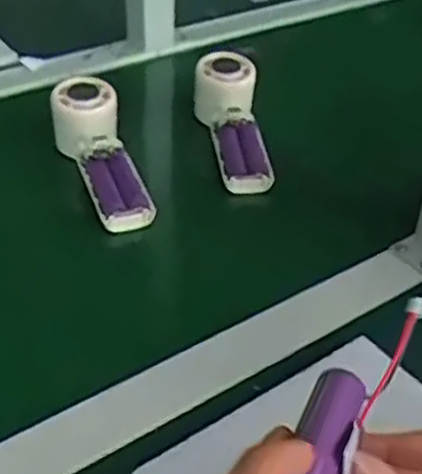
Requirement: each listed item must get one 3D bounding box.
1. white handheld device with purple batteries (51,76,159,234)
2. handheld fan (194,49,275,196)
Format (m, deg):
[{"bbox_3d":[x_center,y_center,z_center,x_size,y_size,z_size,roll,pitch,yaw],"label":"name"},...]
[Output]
[{"bbox_3d":[-0.091,-0.073,0.619,0.059,0.063,0.154,-14,40,-21],"label":"white handheld device with purple batteries"},{"bbox_3d":[0.022,-0.102,0.682,0.053,0.046,0.166,-6,53,-11],"label":"handheld fan"}]

